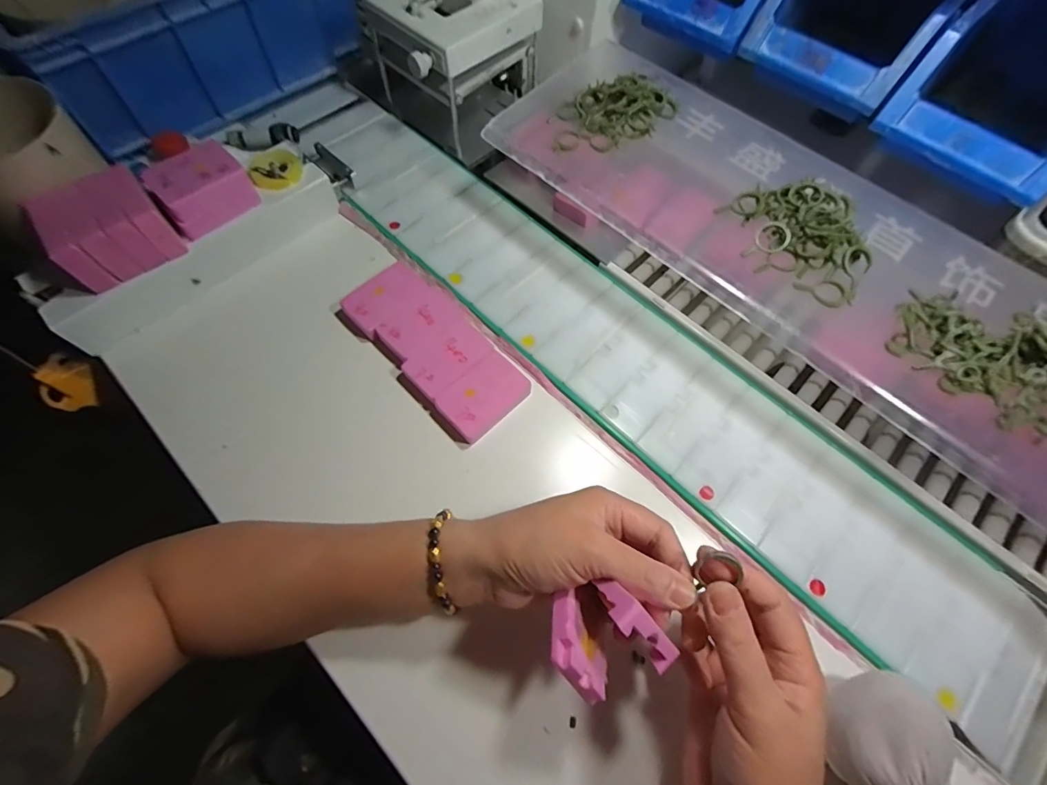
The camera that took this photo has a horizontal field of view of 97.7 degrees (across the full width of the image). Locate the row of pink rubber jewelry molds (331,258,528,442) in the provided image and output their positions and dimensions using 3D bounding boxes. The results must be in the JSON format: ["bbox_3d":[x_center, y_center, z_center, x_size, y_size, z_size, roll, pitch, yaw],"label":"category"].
[{"bbox_3d":[-0.077,-0.042,0.392,0.080,0.015,0.175,-41,73,-19],"label":"row of pink rubber jewelry molds"}]

